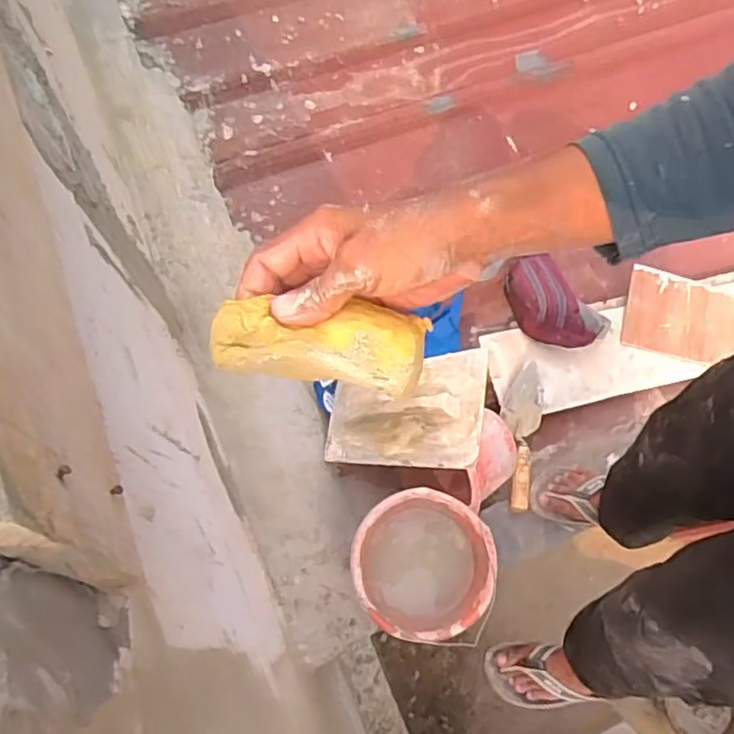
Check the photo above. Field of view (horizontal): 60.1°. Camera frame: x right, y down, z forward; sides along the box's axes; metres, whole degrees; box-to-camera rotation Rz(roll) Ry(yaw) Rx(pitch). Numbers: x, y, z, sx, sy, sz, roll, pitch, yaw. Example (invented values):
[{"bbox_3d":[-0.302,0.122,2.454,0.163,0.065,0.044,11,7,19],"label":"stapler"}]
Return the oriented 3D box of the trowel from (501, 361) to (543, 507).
[{"bbox_3d":[0.318,0.140,1.327,0.090,0.045,0.314,13,74,3],"label":"trowel"}]

